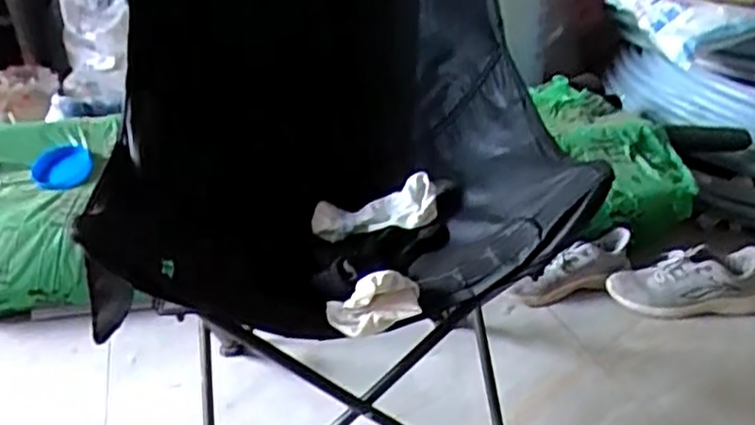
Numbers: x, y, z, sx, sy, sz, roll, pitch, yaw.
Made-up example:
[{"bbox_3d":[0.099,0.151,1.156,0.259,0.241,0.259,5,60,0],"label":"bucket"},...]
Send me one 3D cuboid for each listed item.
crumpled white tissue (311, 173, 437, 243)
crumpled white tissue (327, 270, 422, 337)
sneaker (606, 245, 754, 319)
[{"bbox_3d":[-0.005,-0.002,0.964,0.171,0.051,0.055,-14,29,1],"label":"crumpled white tissue"},{"bbox_3d":[-0.003,0.096,0.760,0.102,0.047,0.047,-11,34,-15],"label":"crumpled white tissue"},{"bbox_3d":[0.590,0.140,1.340,0.287,0.082,0.125,-8,27,10],"label":"sneaker"}]

